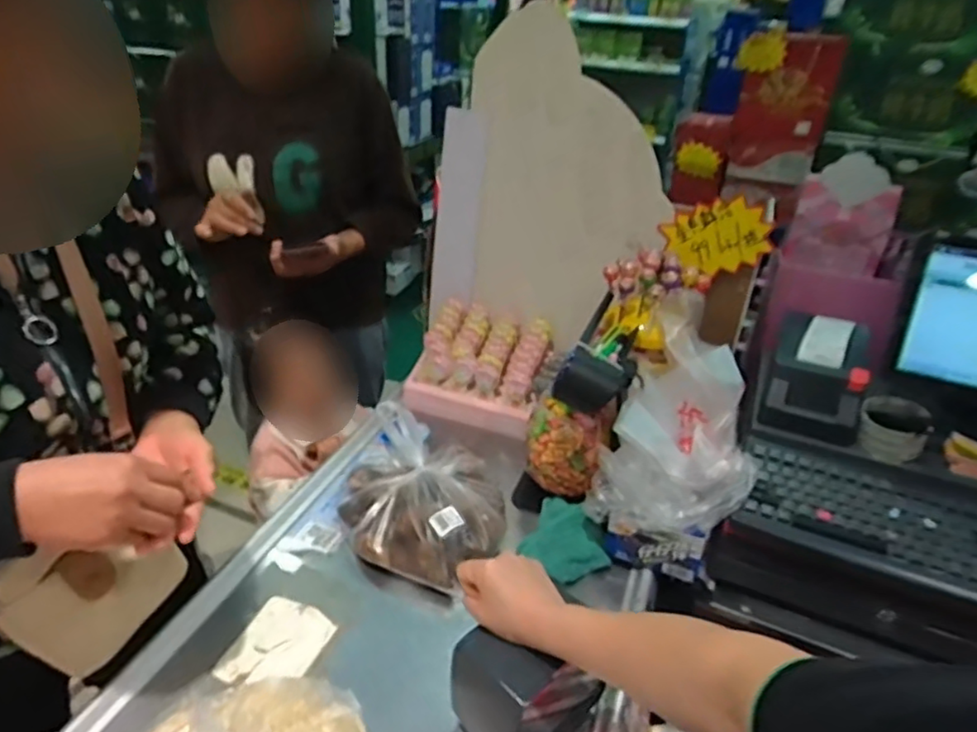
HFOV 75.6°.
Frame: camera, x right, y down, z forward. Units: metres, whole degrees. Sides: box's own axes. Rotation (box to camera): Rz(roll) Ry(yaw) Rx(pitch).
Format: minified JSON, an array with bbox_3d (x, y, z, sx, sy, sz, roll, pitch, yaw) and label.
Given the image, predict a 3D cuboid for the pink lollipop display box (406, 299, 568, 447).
[{"bbox_3d":[-0.007,0.006,1.155,0.244,0.143,0.175,16,33,20],"label":"pink lollipop display box"}]

